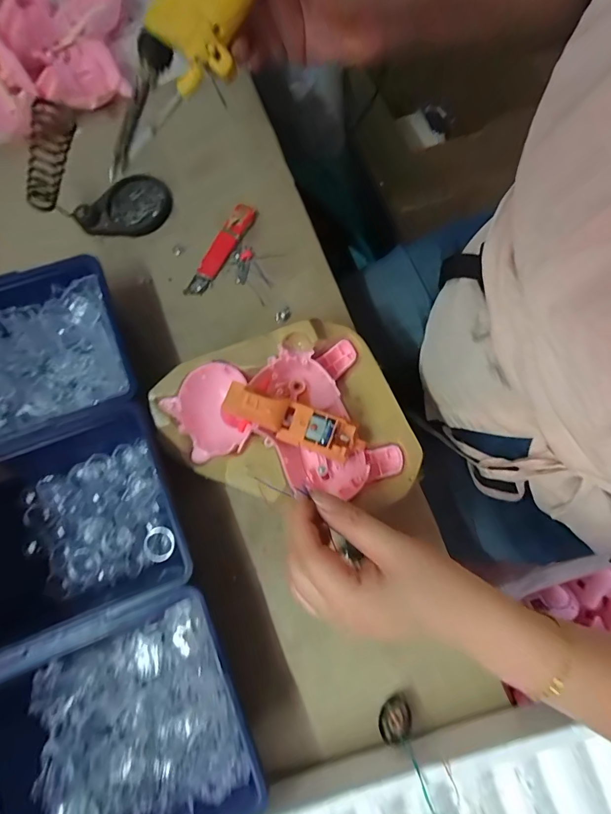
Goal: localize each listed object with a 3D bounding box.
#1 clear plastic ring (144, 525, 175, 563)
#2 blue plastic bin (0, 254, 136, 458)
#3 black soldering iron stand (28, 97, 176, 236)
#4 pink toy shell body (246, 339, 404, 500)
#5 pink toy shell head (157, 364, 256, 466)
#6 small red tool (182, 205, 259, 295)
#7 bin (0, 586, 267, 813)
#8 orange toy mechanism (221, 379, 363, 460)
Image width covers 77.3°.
[{"bbox_3d":[-0.121,0.114,0.318,0.025,0.008,0.027,-1,78,4],"label":"clear plastic ring"},{"bbox_3d":[-0.232,-0.041,0.324,0.159,0.052,0.132,-24,77,-1],"label":"blue plastic bin"},{"bbox_3d":[-0.198,-0.212,0.349,0.111,0.108,0.060,-16,77,1],"label":"black soldering iron stand"},{"bbox_3d":[0.014,0.010,0.298,0.093,0.030,0.117,-23,77,-1],"label":"pink toy shell body"},{"bbox_3d":[-0.073,0.006,0.310,0.065,0.028,0.070,-31,77,-3],"label":"pink toy shell head"},{"bbox_3d":[-0.085,-0.154,0.377,0.022,0.008,0.104,32,88,8],"label":"small red tool"},{"bbox_3d":[-0.134,0.225,0.264,0.184,0.062,0.144,-23,77,-1],"label":"bin"},{"bbox_3d":[-0.005,0.012,0.261,0.101,0.027,0.027,21,74,-8],"label":"orange toy mechanism"}]

